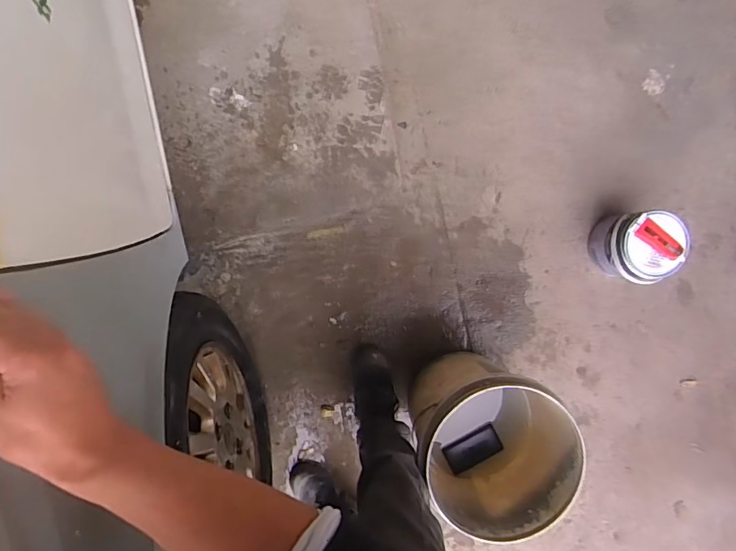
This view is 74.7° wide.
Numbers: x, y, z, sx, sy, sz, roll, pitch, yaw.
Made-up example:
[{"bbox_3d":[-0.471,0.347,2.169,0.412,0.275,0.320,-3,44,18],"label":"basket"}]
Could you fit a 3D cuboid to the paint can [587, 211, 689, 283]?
[{"bbox_3d":[0.655,-0.067,1.173,0.165,0.200,0.163,0,93,-4],"label":"paint can"}]

